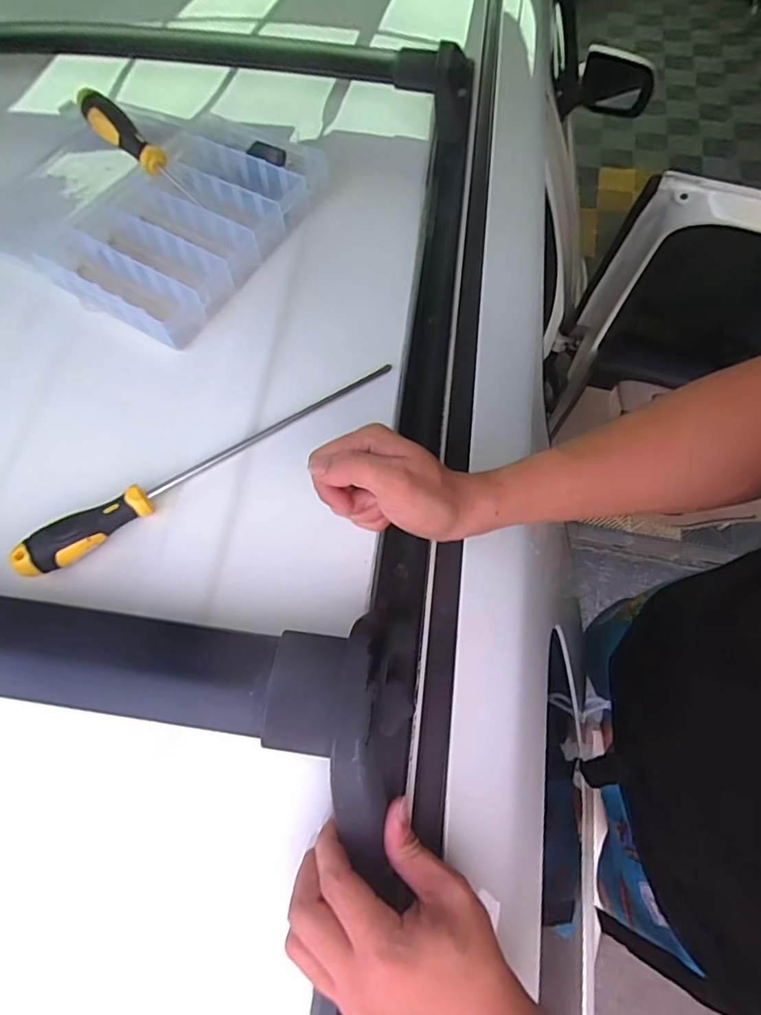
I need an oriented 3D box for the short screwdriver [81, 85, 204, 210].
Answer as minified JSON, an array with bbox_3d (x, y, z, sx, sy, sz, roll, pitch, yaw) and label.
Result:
[{"bbox_3d":[-0.251,-0.375,0.546,0.175,0.023,0.030,42,71,1],"label":"short screwdriver"}]

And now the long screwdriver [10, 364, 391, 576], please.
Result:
[{"bbox_3d":[-0.137,-0.039,0.452,0.348,0.034,0.035,-31,67,-13],"label":"long screwdriver"}]

